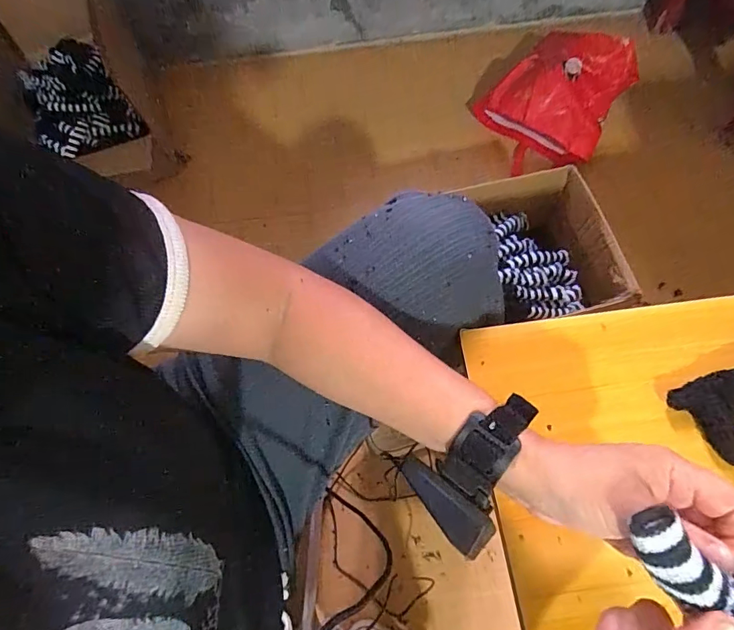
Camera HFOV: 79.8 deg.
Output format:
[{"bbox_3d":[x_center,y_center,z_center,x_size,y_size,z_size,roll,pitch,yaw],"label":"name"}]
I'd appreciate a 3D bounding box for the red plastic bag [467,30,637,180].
[{"bbox_3d":[0.459,-0.534,1.083,0.283,0.215,0.300,-37,71,-14],"label":"red plastic bag"}]

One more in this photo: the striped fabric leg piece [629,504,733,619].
[{"bbox_3d":[0.164,0.130,0.219,0.070,0.026,0.028,32,71,5],"label":"striped fabric leg piece"}]

